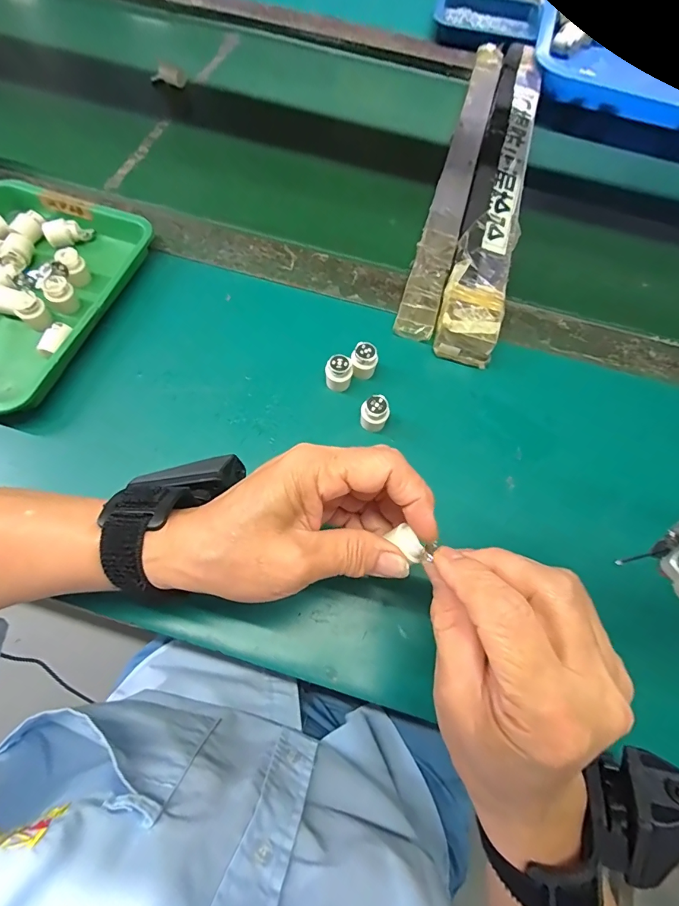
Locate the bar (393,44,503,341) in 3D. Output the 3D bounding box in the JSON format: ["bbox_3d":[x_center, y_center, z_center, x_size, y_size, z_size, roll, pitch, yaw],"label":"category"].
[{"bbox_3d":[0.135,-0.325,0.466,0.034,0.019,0.504,16,66,5],"label":"bar"}]

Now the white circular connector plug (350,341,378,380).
[{"bbox_3d":[0.020,-0.072,0.343,0.021,0.029,0.024,8,66,0],"label":"white circular connector plug"}]

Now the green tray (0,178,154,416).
[{"bbox_3d":[-0.276,-0.138,0.353,0.164,0.033,0.218,17,66,4],"label":"green tray"}]

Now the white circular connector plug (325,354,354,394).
[{"bbox_3d":[0.000,-0.063,0.337,0.021,0.029,0.018,8,66,0],"label":"white circular connector plug"}]

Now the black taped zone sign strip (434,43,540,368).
[{"bbox_3d":[0.168,-0.295,0.448,0.052,0.033,0.482,16,66,3],"label":"black taped zone sign strip"}]

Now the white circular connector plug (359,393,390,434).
[{"bbox_3d":[0.027,-0.030,0.324,0.020,0.030,0.019,1,66,-3],"label":"white circular connector plug"}]

